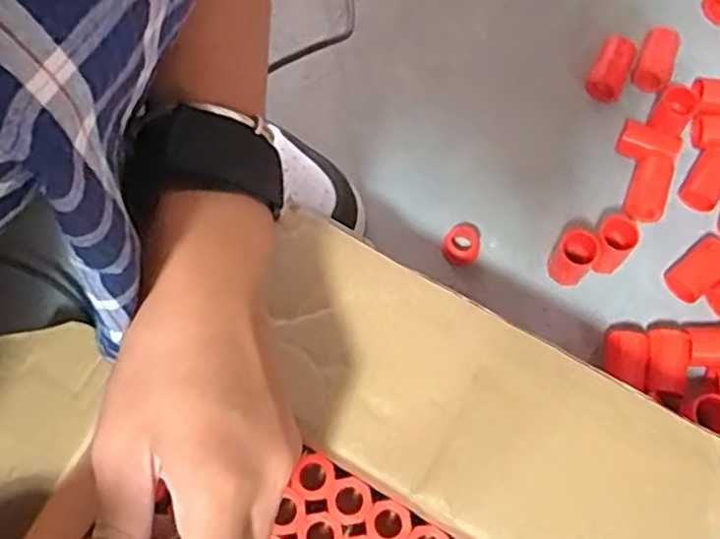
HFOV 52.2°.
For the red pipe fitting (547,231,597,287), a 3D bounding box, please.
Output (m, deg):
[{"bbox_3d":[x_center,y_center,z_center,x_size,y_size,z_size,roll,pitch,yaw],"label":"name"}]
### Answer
[{"bbox_3d":[0.133,-0.007,0.460,0.024,0.033,0.023,0,71,1],"label":"red pipe fitting"}]

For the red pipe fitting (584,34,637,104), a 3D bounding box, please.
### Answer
[{"bbox_3d":[0.174,-0.139,0.510,0.025,0.024,0.039,25,74,9],"label":"red pipe fitting"}]

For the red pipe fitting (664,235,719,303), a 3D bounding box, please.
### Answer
[{"bbox_3d":[0.213,-0.001,0.459,0.037,0.028,0.026,-40,75,-11],"label":"red pipe fitting"}]

